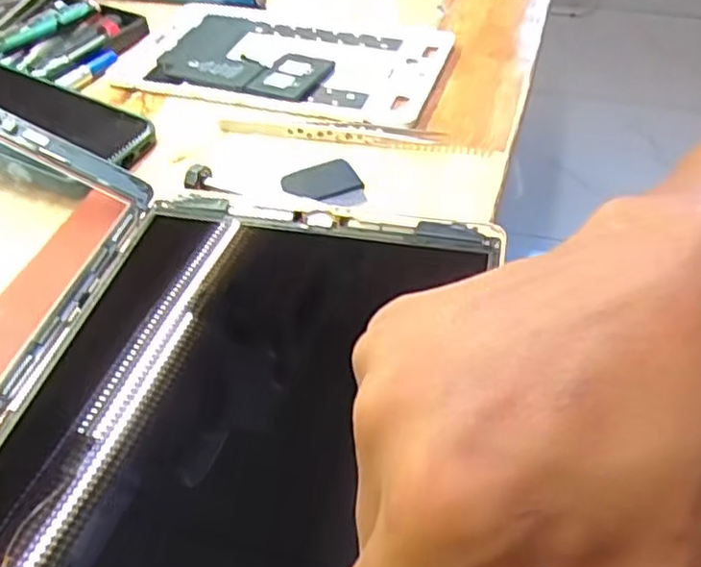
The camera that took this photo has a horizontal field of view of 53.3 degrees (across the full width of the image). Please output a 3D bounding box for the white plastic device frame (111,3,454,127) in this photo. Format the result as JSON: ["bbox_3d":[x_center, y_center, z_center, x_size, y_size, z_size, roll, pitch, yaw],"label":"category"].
[{"bbox_3d":[-0.045,-0.150,0.465,0.201,0.012,0.115,12,47,12],"label":"white plastic device frame"}]

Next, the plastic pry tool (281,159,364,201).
[{"bbox_3d":[-0.015,-0.056,0.367,0.039,0.007,0.026,-7,44,-14],"label":"plastic pry tool"}]

